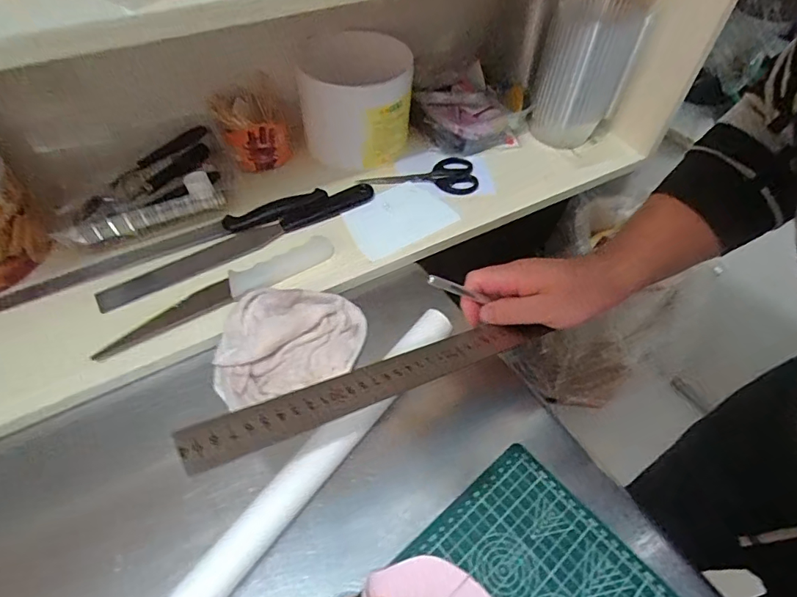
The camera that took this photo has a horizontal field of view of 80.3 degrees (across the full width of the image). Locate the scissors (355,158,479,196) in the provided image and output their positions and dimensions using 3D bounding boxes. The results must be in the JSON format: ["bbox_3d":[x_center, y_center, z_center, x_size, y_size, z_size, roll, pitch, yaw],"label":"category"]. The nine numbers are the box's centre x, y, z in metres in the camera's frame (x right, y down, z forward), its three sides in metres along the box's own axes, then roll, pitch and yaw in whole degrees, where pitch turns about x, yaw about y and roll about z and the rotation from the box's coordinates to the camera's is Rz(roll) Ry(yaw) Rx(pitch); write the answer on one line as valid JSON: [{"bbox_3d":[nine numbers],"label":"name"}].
[{"bbox_3d":[0.027,-0.154,0.614,0.153,0.006,0.069,-9,54,-10],"label":"scissors"}]

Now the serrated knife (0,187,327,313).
[{"bbox_3d":[-0.251,-0.062,0.520,0.356,0.013,0.025,-22,57,-19],"label":"serrated knife"}]

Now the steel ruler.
[{"bbox_3d":[-0.009,0.056,0.336,0.275,0.006,0.039,-15,33,-33],"label":"steel ruler"}]

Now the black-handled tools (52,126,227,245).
[{"bbox_3d":[-0.294,-0.130,0.549,0.175,0.042,0.134,-21,57,-18],"label":"black-handled tools"}]

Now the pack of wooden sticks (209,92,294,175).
[{"bbox_3d":[-0.179,-0.208,0.591,0.084,0.079,0.052,-19,57,-17],"label":"pack of wooden sticks"}]

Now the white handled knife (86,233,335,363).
[{"bbox_3d":[-0.178,-0.007,0.485,0.245,0.011,0.034,-29,60,-23],"label":"white handled knife"}]

